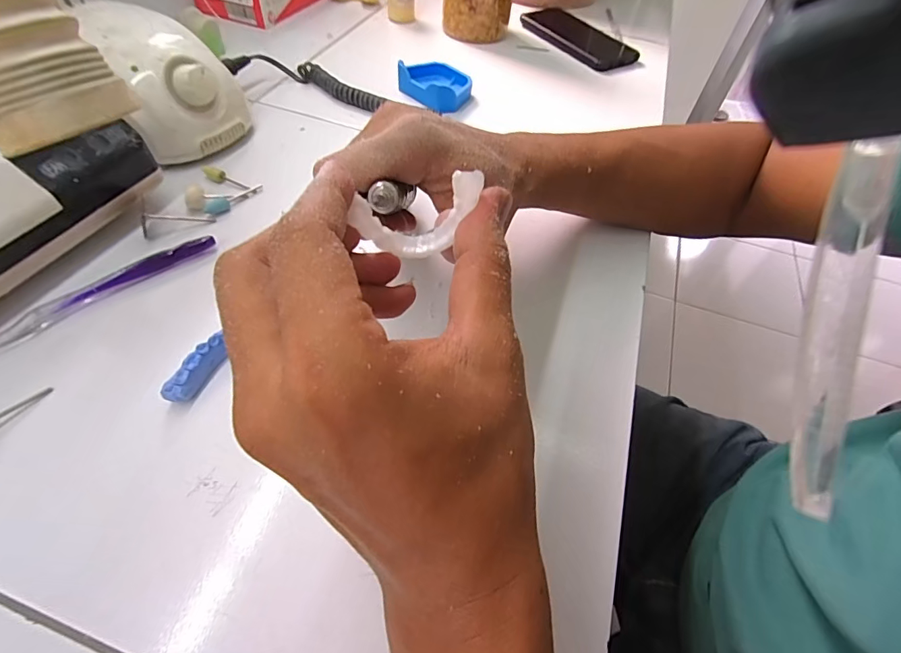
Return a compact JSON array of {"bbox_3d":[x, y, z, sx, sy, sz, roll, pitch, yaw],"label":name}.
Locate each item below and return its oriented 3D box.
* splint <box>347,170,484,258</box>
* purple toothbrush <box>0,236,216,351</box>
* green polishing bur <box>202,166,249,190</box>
[{"bbox_3d":[-0.013,-0.044,0.170,0.047,0.036,0.008,4,53,-3],"label":"splint"},{"bbox_3d":[-0.240,-0.013,0.270,0.187,0.012,0.017,-35,63,-27],"label":"purple toothbrush"},{"bbox_3d":[-0.184,-0.121,0.357,0.042,0.006,0.010,26,55,14],"label":"green polishing bur"}]

